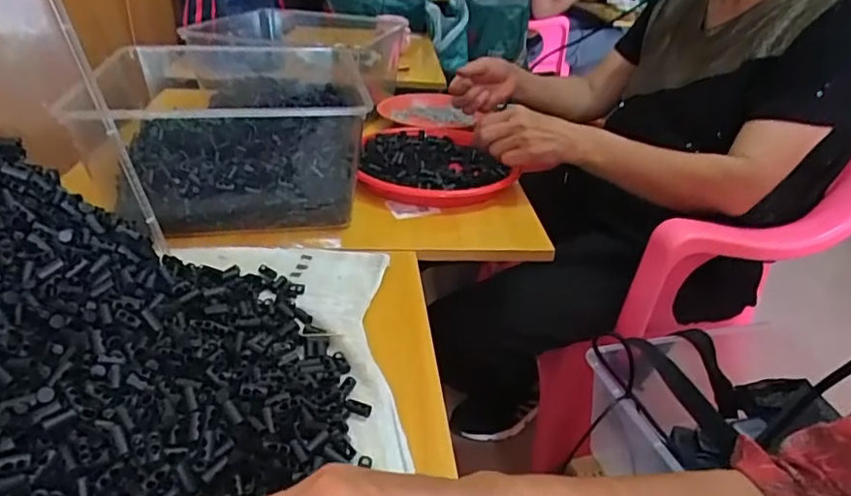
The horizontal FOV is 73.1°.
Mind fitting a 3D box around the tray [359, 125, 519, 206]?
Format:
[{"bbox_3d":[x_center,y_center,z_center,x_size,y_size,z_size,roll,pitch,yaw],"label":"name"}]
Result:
[{"bbox_3d":[-0.001,-0.126,0.810,0.195,0.034,0.261,-3,31,-13],"label":"tray"}]

